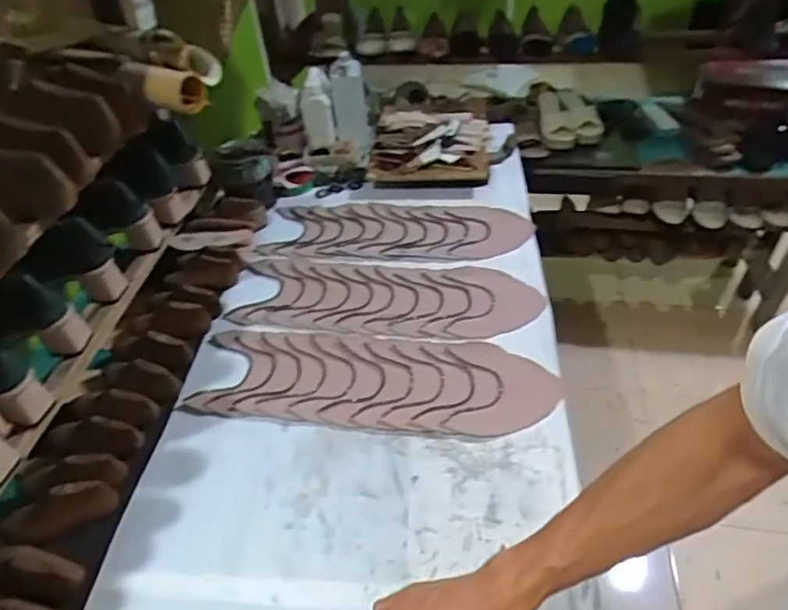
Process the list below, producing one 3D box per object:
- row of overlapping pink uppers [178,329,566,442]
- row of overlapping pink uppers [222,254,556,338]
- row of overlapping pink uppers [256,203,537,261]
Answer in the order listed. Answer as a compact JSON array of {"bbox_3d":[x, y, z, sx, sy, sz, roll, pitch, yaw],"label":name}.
[{"bbox_3d":[-0.031,0.113,0.850,0.530,0.010,0.172,4,44,9],"label":"row of overlapping pink uppers"},{"bbox_3d":[-0.019,-0.012,0.980,0.516,0.019,0.181,5,44,10],"label":"row of overlapping pink uppers"},{"bbox_3d":[0.006,-0.148,1.111,0.500,0.010,0.173,3,44,9],"label":"row of overlapping pink uppers"}]

